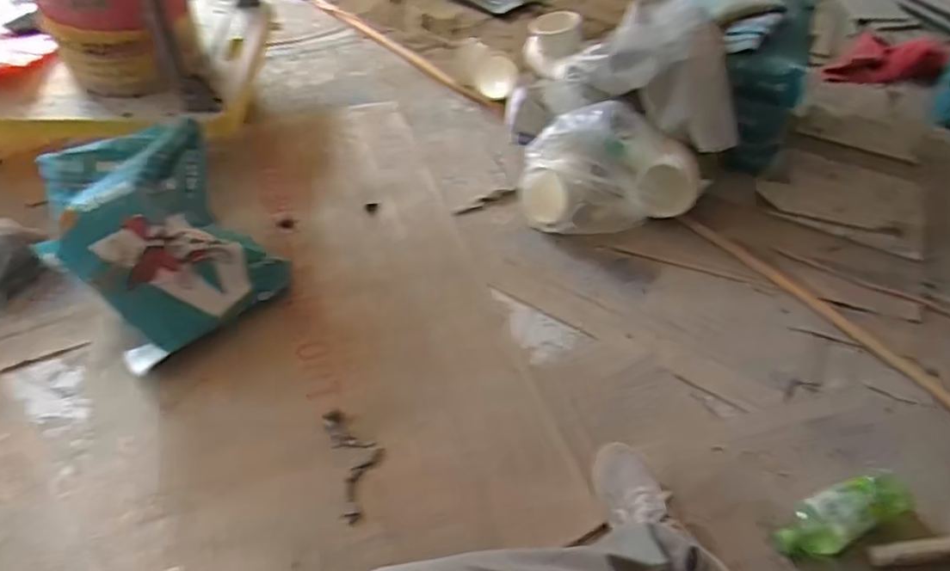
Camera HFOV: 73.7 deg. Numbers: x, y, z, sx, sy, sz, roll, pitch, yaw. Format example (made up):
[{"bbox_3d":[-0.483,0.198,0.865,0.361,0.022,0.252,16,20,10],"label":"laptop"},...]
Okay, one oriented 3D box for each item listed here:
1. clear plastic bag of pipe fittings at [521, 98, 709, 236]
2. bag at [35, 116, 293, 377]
[{"bbox_3d":[0.272,-0.244,1.317,0.342,0.181,0.185,-3,50,-5],"label":"clear plastic bag of pipe fittings"},{"bbox_3d":[-0.531,-0.077,1.088,0.309,0.268,0.264,-30,57,-25],"label":"bag"}]

